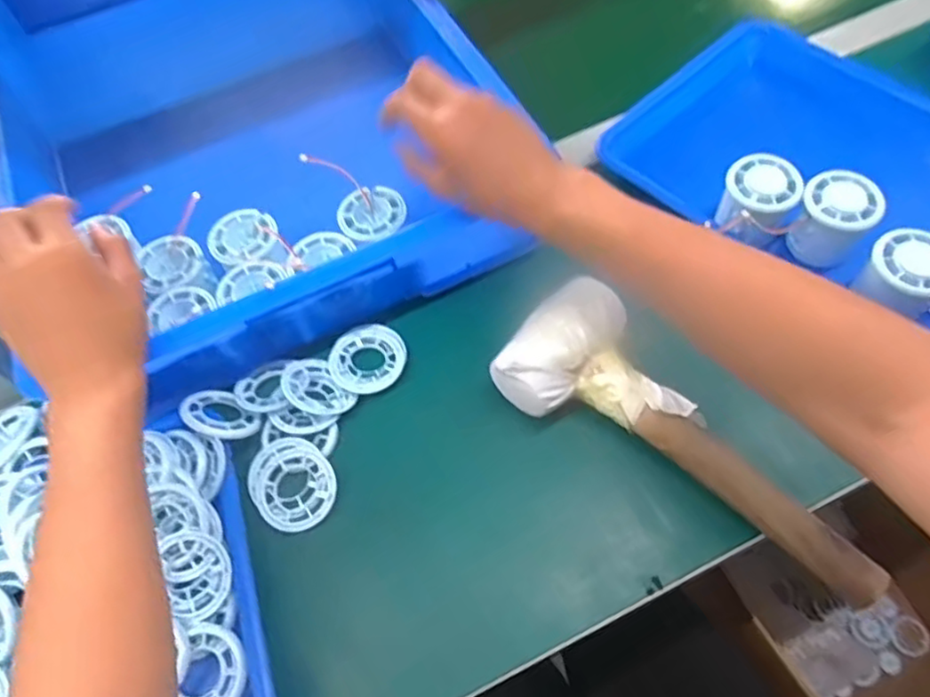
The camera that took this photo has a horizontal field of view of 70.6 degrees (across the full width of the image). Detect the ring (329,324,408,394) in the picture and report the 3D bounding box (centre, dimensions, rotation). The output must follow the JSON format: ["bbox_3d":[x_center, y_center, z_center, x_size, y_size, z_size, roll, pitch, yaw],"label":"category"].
[{"bbox_3d":[-0.076,0.008,0.521,0.059,0.005,0.059,-2,61,3],"label":"ring"}]

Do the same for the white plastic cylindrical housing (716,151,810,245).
[{"bbox_3d":[0.235,-0.120,0.530,0.053,0.046,0.052,-2,61,3],"label":"white plastic cylindrical housing"}]

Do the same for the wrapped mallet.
[{"bbox_3d":[0.142,0.072,0.441,0.098,0.056,0.276,-40,66,-16],"label":"wrapped mallet"}]

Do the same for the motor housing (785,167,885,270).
[{"bbox_3d":[0.288,-0.099,0.520,0.053,0.060,0.053,-2,61,3],"label":"motor housing"}]

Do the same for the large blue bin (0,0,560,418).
[{"bbox_3d":[-0.232,-0.253,0.653,0.405,0.118,0.596,-25,63,-9],"label":"large blue bin"}]

